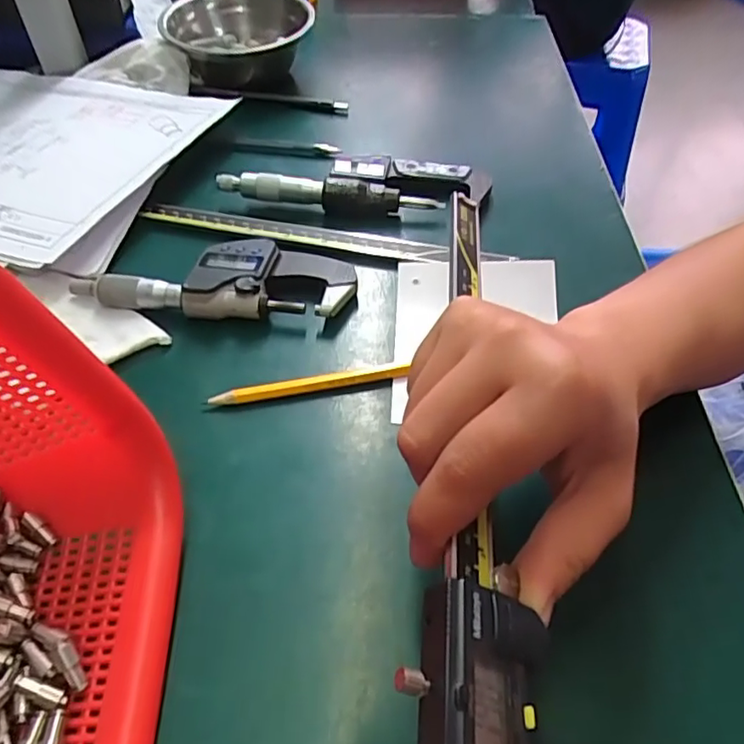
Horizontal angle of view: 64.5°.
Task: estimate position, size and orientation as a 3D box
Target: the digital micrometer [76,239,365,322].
[{"bbox_3d":[-0.089,-0.053,0.342,0.155,0.026,0.052,0,49,0],"label":"digital micrometer"}]

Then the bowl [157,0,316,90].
[{"bbox_3d":[-0.114,-0.288,0.515,0.119,0.058,0.119,0,49,0],"label":"bowl"}]

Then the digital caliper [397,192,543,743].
[{"bbox_3d":[0.038,0.019,0.211,0.054,0.020,0.273,3,48,2],"label":"digital caliper"}]

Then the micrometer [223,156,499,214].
[{"bbox_3d":[-0.010,-0.132,0.411,0.182,0.028,0.052,-2,49,-2],"label":"micrometer"}]

